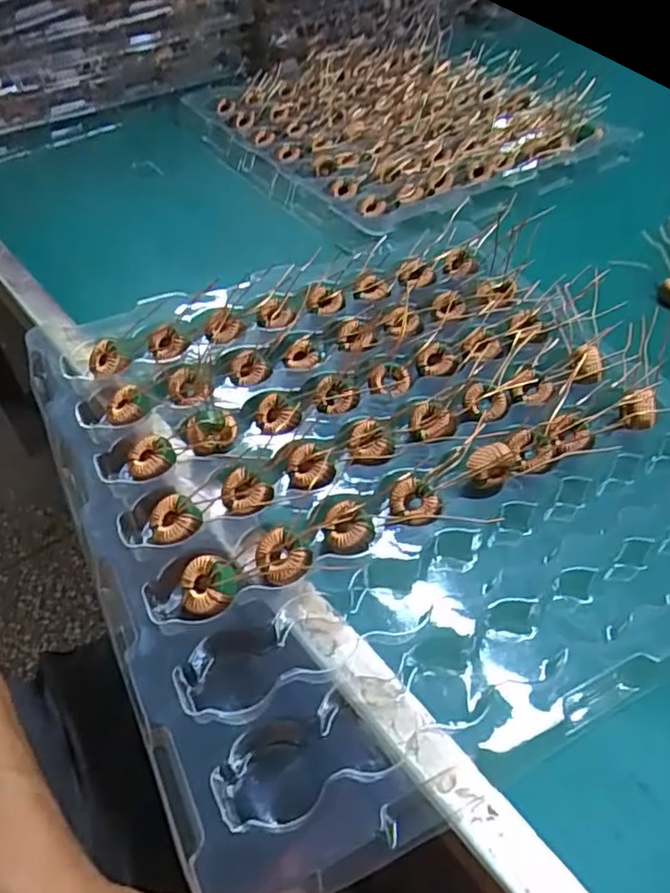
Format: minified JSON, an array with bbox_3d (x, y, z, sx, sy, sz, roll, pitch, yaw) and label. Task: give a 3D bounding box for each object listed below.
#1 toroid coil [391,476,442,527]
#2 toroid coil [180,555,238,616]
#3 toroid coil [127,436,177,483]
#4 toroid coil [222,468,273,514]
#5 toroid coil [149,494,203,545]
[{"bbox_3d":[0.035,0.025,0.275,0.022,0.005,0.020,0,50,0],"label":"toroid coil"},{"bbox_3d":[-0.049,0.053,0.245,0.022,0.009,0.022,0,50,0],"label":"toroid coil"},{"bbox_3d":[-0.083,0.006,0.289,0.021,0.007,0.023,0,50,0],"label":"toroid coil"},{"bbox_3d":[-0.040,0.021,0.278,0.021,0.009,0.016,32,56,24],"label":"toroid coil"},{"bbox_3d":[-0.067,0.032,0.266,0.021,0.008,0.023,0,50,0],"label":"toroid coil"}]

